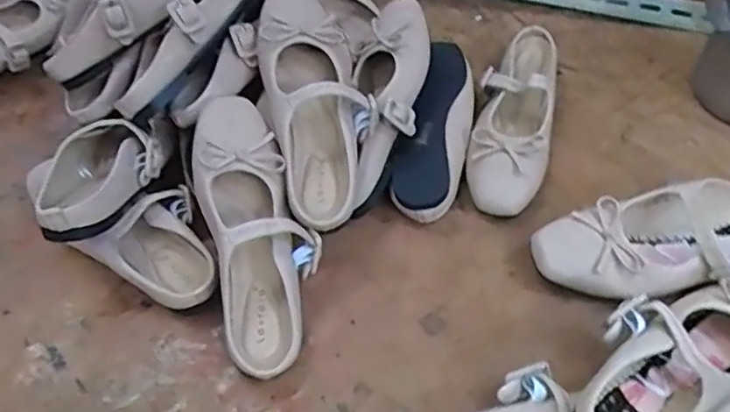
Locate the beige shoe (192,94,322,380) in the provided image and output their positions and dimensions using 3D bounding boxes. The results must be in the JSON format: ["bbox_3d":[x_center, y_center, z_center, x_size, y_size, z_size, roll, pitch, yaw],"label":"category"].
[{"bbox_3d":[-0.091,0.019,0.518,0.088,0.066,0.239,-12,78,-6],"label":"beige shoe"}]

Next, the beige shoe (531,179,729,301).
[{"bbox_3d":[0.269,0.034,0.532,0.240,0.050,0.092,-7,52,-3],"label":"beige shoe"}]

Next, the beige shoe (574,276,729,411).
[{"bbox_3d":[0.238,0.112,0.459,0.226,0.066,0.087,-27,56,-17],"label":"beige shoe"}]

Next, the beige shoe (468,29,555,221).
[{"bbox_3d":[0.153,-0.097,0.628,0.072,0.057,0.240,10,54,11],"label":"beige shoe"}]

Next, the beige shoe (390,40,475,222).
[{"bbox_3d":[0.070,-0.079,0.616,0.069,0.058,0.211,27,59,-16],"label":"beige shoe"}]

